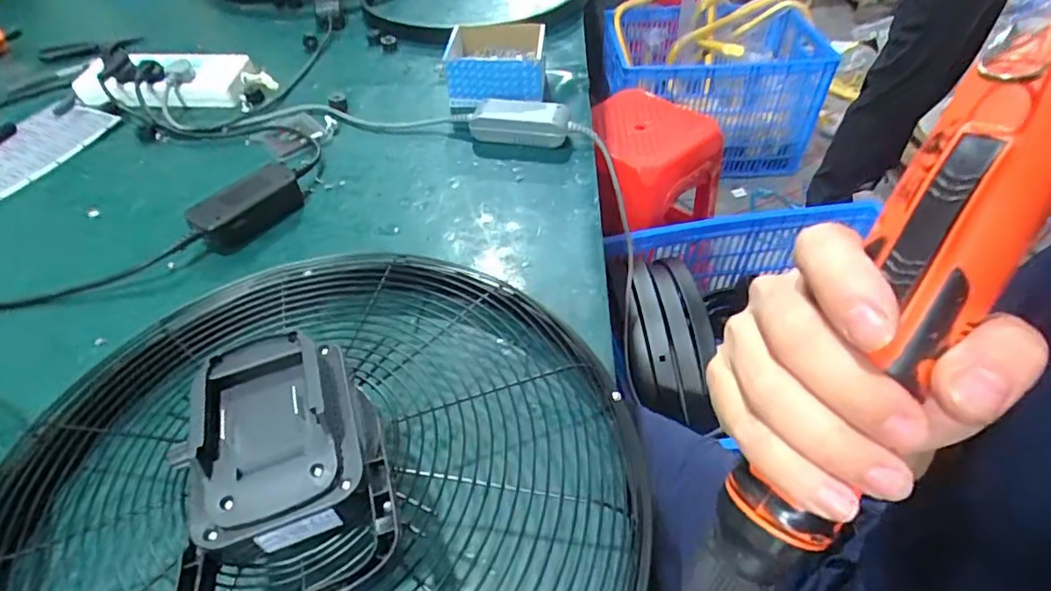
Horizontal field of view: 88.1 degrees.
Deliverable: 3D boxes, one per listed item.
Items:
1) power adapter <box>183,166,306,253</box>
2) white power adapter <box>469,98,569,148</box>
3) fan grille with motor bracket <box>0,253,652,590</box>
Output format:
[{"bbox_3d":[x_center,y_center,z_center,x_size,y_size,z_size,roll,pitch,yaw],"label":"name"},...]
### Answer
[{"bbox_3d":[-0.312,-0.101,0.612,0.061,0.042,0.119,35,57,29],"label":"power adapter"},{"bbox_3d":[-0.009,-0.227,0.708,0.126,0.042,0.050,3,47,5],"label":"white power adapter"},{"bbox_3d":[-0.104,0.111,0.343,0.406,0.119,0.377,-1,47,1],"label":"fan grille with motor bracket"}]

